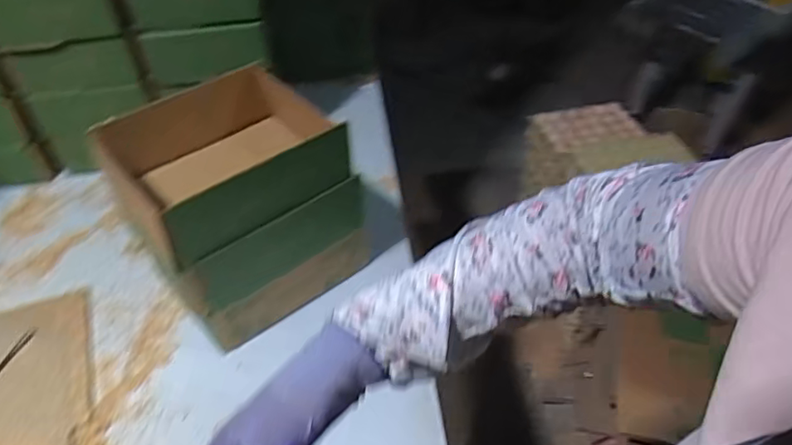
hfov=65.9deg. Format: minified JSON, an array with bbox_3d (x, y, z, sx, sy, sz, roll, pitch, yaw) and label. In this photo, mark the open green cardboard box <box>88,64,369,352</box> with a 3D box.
[{"bbox_3d":[-0.196,-0.021,0.828,0.283,0.271,0.204,-32,46,-31],"label":"open green cardboard box"}]

